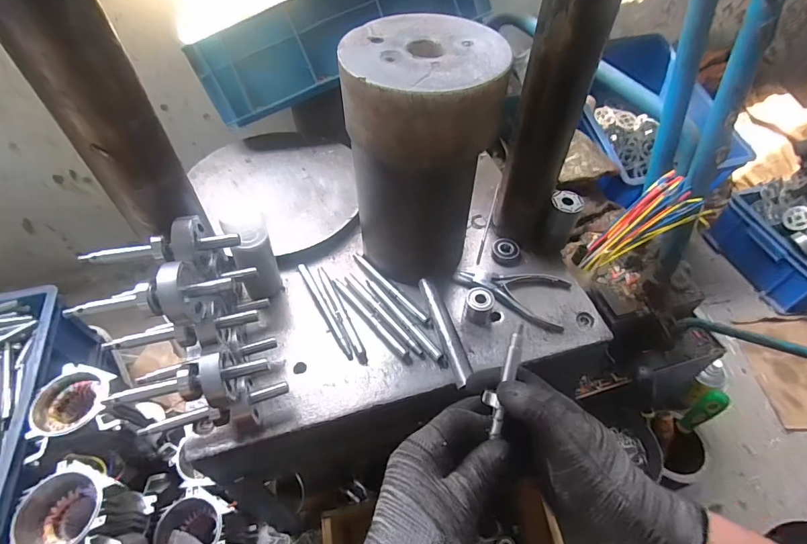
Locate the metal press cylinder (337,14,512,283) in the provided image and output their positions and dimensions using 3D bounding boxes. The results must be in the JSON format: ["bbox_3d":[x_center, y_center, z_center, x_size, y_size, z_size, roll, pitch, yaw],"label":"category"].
[{"bbox_3d":[0.019,-0.112,0.451,0.138,0.239,0.139,-3,51,-3],"label":"metal press cylinder"}]

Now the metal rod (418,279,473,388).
[{"bbox_3d":[0.045,0.061,0.464,0.017,0.010,0.133,-13,52,-10],"label":"metal rod"}]

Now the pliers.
[{"bbox_3d":[0.127,0.021,0.506,0.133,0.016,0.070,14,52,12],"label":"pliers"}]

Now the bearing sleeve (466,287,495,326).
[{"bbox_3d":[0.086,0.039,0.485,0.029,0.036,0.028,7,51,6],"label":"bearing sleeve"}]

